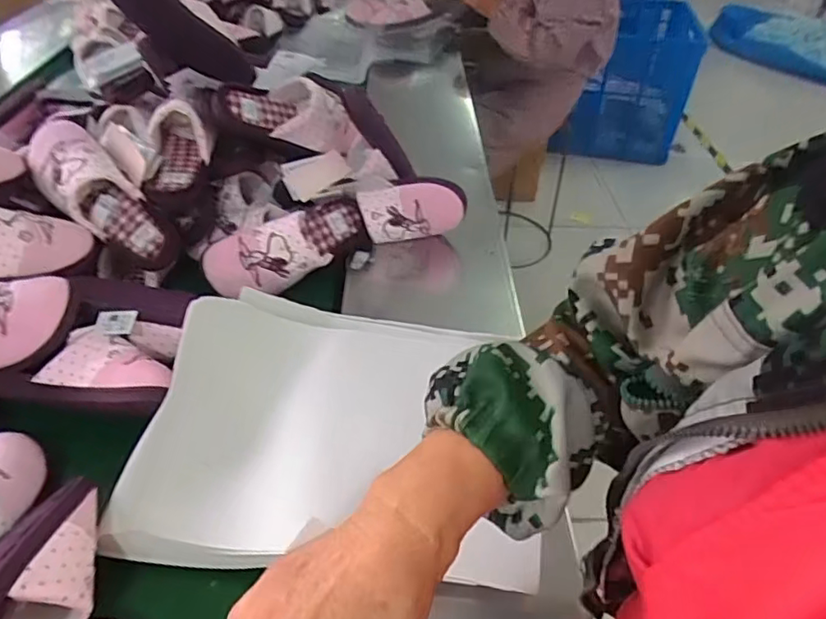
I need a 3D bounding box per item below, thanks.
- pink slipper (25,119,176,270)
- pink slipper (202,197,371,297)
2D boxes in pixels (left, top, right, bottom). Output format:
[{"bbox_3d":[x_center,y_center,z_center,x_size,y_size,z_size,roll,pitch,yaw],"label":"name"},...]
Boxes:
[{"bbox_3d":[-0.406,-0.150,0.754,0.228,0.076,0.091,46,47,-4],"label":"pink slipper"},{"bbox_3d":[-0.168,-0.086,0.808,0.231,0.080,0.083,-25,48,-29],"label":"pink slipper"}]

